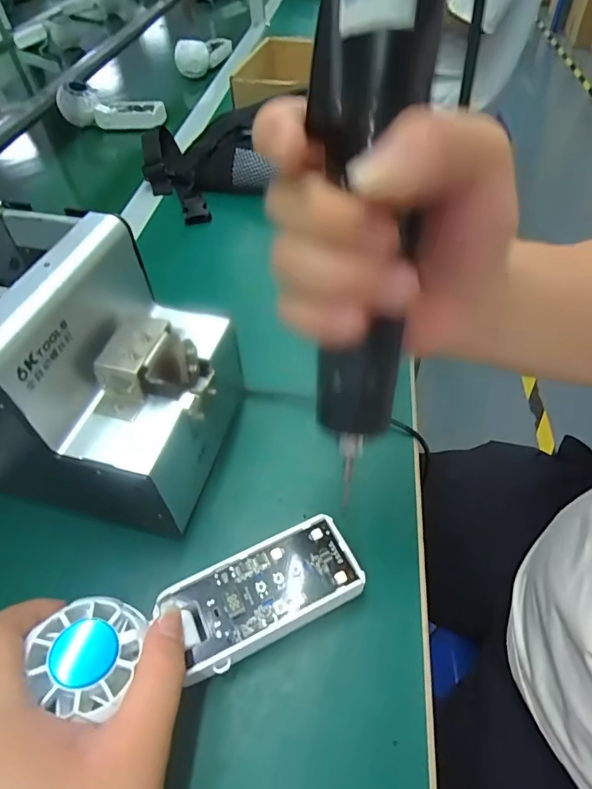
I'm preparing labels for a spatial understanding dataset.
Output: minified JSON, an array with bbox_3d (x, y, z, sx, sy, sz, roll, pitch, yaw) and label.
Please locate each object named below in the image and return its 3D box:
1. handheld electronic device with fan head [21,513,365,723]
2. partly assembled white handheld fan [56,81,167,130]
[{"bbox_3d":[-0.042,0.110,0.234,0.155,0.029,0.049,-10,49,-26],"label":"handheld electronic device with fan head"},{"bbox_3d":[-0.296,-0.459,0.731,0.175,0.052,0.052,11,52,13],"label":"partly assembled white handheld fan"}]

